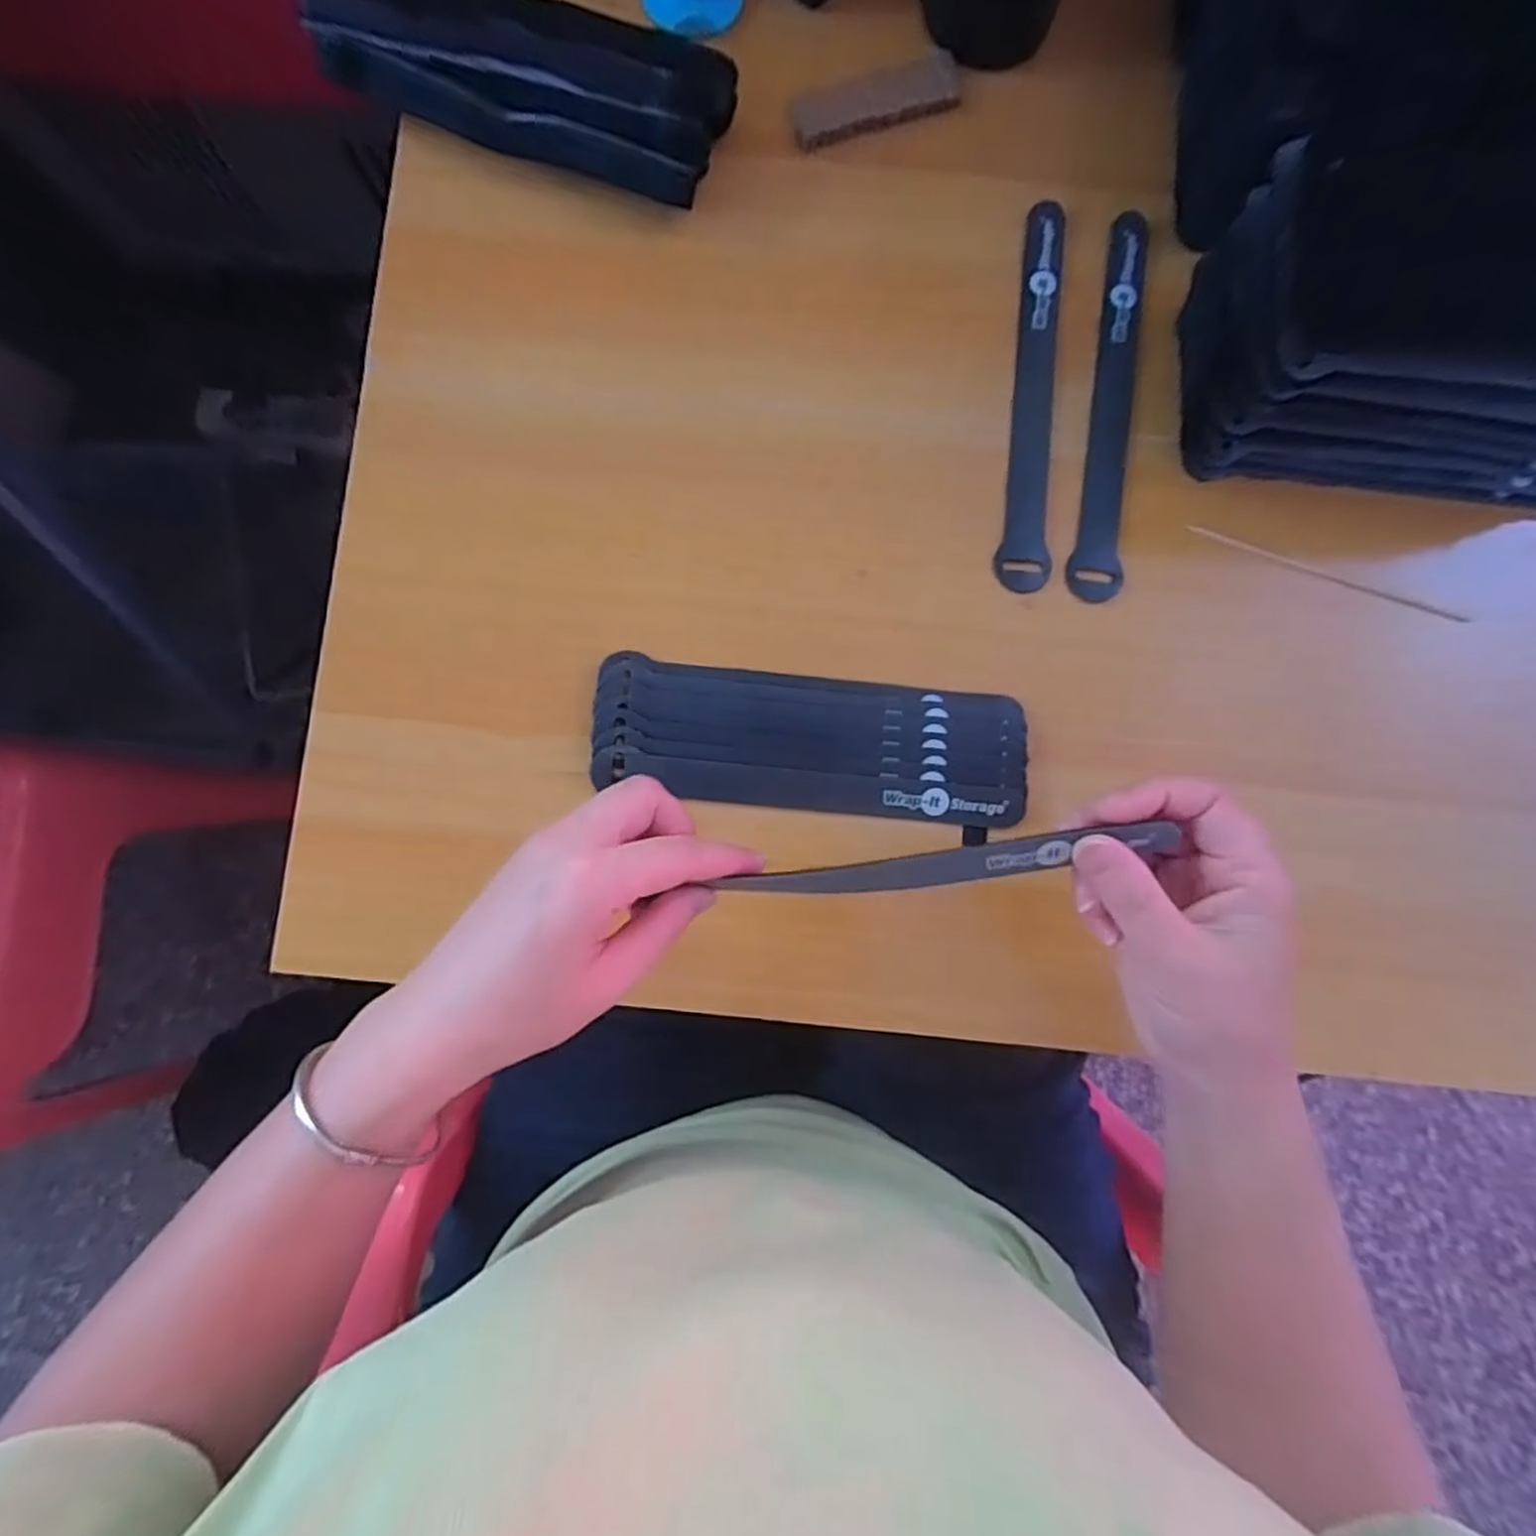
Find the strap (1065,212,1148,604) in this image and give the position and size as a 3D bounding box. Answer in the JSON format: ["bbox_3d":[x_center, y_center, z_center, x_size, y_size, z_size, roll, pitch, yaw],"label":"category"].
[{"bbox_3d":[0.173,-0.182,0.367,0.024,0.004,0.207,10,81,5],"label":"strap"}]

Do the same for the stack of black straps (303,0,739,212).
[{"bbox_3d":[-0.123,-0.345,0.362,0.205,0.050,0.062,20,85,2],"label":"stack of black straps"}]

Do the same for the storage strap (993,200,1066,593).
[{"bbox_3d":[0.135,-0.189,0.369,0.024,0.004,0.210,8,80,2],"label":"storage strap"}]

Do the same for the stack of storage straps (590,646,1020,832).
[{"bbox_3d":[0.021,-0.012,0.346,0.199,0.011,0.063,7,85,1],"label":"stack of storage straps"}]

